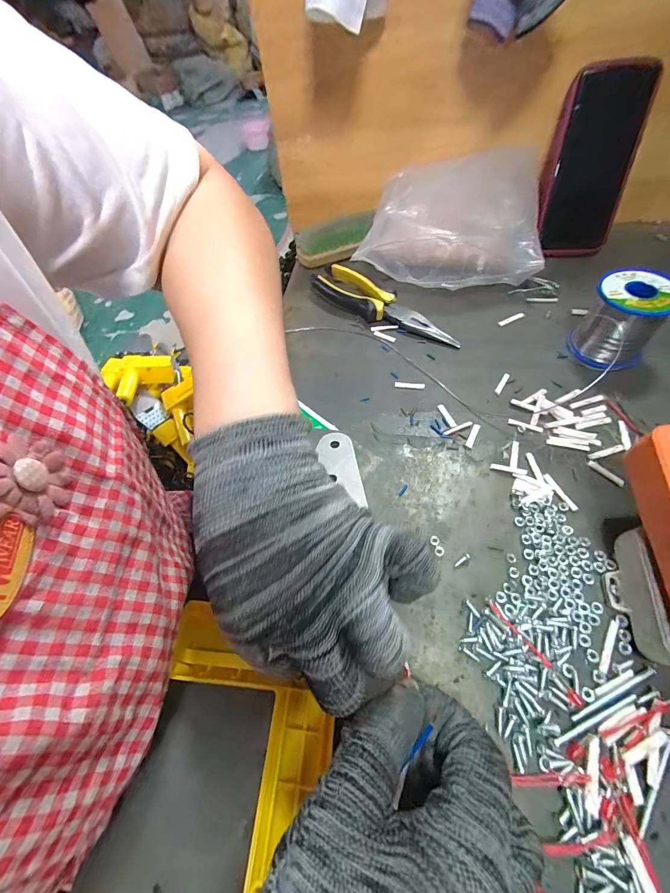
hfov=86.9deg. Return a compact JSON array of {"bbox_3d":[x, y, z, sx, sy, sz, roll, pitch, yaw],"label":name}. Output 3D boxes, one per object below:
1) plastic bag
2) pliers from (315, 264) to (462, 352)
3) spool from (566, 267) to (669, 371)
[{"bbox_3d":[0.136,-0.260,0.419,0.201,0.094,0.130,8,57,11],"label":"plastic bag"},{"bbox_3d":[0.054,-0.159,0.403,0.184,0.024,0.041,35,66,25],"label":"pliers"},{"bbox_3d":[0.269,-0.119,0.331,0.061,0.064,0.068,34,65,24],"label":"spool"}]

